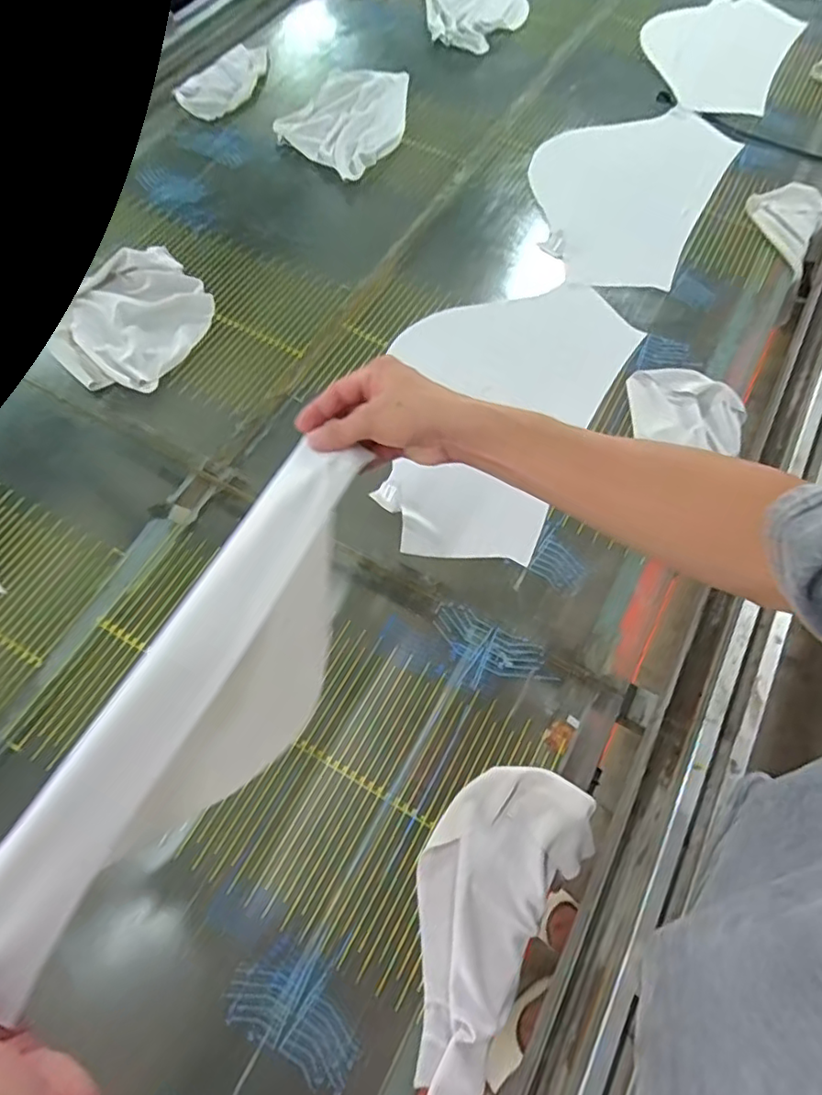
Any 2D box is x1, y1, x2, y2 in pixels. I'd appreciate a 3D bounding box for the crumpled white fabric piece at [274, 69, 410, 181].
[{"bbox_3d":[-0.096,-0.760,1.035,0.204,0.013,0.283,28,69,13],"label":"crumpled white fabric piece"}]

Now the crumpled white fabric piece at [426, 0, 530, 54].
[{"bbox_3d":[0.130,-1.101,1.185,0.195,0.024,0.315,-4,65,-1],"label":"crumpled white fabric piece"}]

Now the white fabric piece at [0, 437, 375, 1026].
[{"bbox_3d":[-0.156,0.131,0.503,0.076,0.224,0.400,27,69,12],"label":"white fabric piece"}]

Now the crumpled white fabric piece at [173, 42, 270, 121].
[{"bbox_3d":[-0.324,-0.850,1.068,0.114,0.022,0.216,35,70,15],"label":"crumpled white fabric piece"}]

